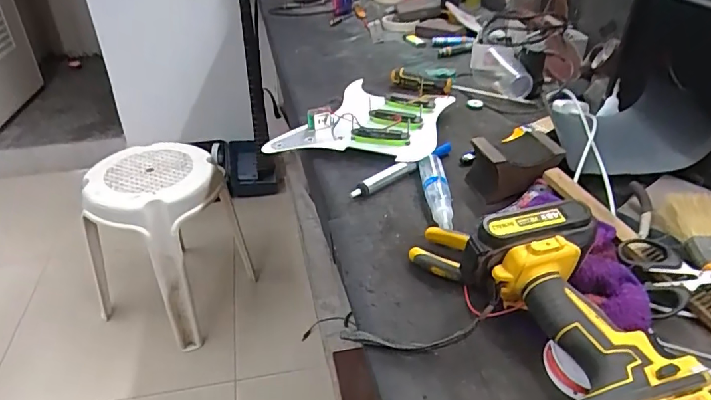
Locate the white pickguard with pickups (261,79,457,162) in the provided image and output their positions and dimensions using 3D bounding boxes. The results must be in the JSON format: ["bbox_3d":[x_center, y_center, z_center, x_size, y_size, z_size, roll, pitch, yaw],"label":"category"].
[{"bbox_3d":[0.027,-0.117,0.725,0.204,0.038,0.269,17,38,23],"label":"white pickguard with pickups"}]

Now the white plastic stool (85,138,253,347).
[{"bbox_3d":[-0.502,0.109,1.364,0.321,0.454,0.331,16,37,22],"label":"white plastic stool"}]

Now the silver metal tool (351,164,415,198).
[{"bbox_3d":[0.035,-0.026,0.616,0.104,0.013,0.013,-27,42,-33],"label":"silver metal tool"}]

